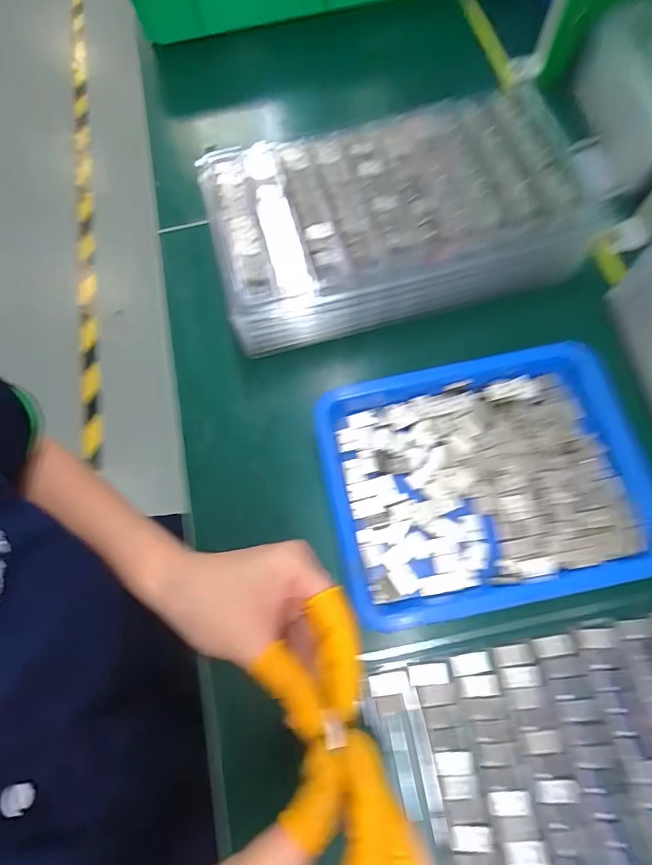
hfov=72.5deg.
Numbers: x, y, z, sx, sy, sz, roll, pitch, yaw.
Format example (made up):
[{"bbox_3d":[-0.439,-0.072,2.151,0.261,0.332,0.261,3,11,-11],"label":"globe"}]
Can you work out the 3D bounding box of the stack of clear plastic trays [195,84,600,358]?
[{"bbox_3d":[0.054,-0.179,0.383,0.292,0.081,0.164,-13,69,-2],"label":"stack of clear plastic trays"}]

